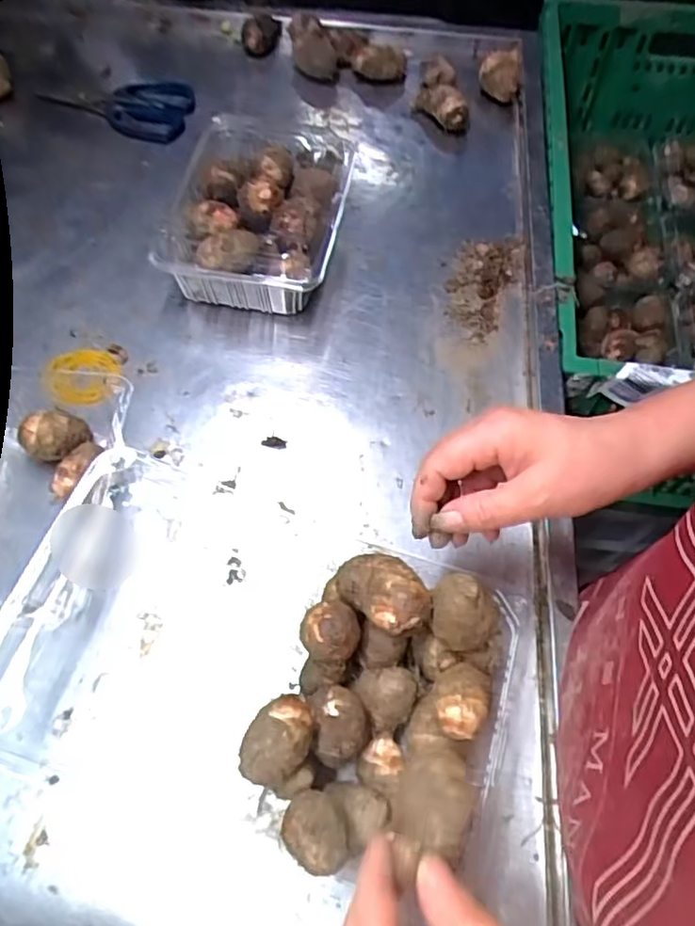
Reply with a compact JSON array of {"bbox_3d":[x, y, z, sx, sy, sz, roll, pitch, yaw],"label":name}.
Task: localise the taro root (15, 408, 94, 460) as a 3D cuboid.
[{"bbox_3d":[-0.202,-0.017,0.437,0.042,0.034,0.032,-34,68,-18],"label":"taro root"}]

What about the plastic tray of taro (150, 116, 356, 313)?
[{"bbox_3d":[-0.071,-0.209,0.525,0.133,0.073,0.181,11,62,4],"label":"plastic tray of taro"}]

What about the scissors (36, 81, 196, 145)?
[{"bbox_3d":[-0.228,-0.348,0.626,0.145,0.024,0.074,-1,62,-3],"label":"scissors"}]

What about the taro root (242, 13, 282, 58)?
[{"bbox_3d":[-0.091,-0.453,0.666,0.040,0.030,0.034,-6,62,-6],"label":"taro root"}]

